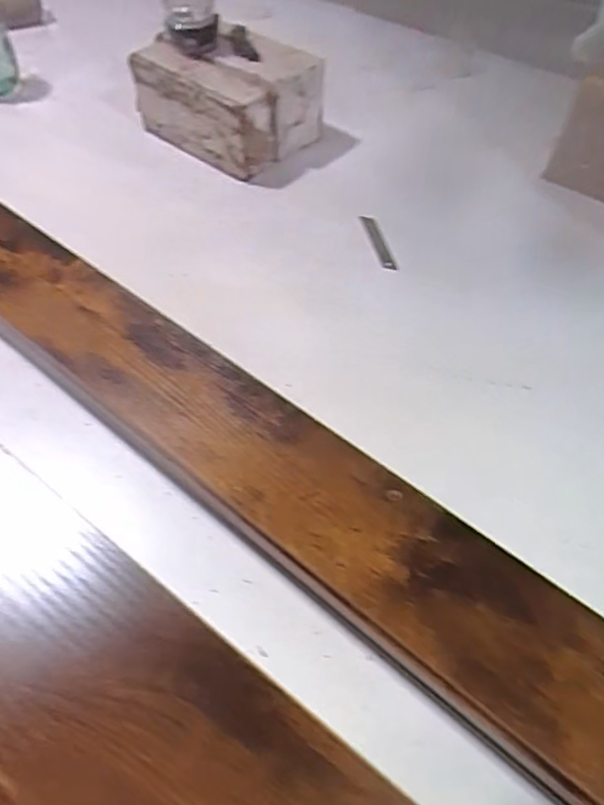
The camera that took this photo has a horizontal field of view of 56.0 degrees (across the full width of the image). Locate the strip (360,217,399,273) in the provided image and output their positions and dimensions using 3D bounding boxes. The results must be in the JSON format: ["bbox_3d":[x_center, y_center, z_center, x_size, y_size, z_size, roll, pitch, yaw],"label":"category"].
[{"bbox_3d":[0.092,-0.190,0.677,0.020,0.008,0.094,-12,56,-9],"label":"strip"}]

